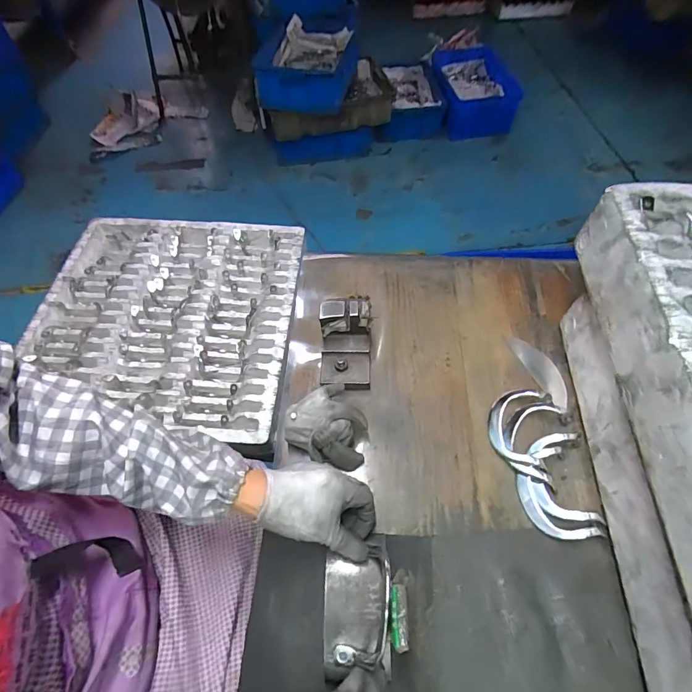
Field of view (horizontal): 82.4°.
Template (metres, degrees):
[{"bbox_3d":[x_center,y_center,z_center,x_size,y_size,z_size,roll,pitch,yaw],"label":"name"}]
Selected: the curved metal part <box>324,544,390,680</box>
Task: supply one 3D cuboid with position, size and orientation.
[{"bbox_3d":[0.008,0.243,0.358,0.058,0.017,0.090,1,59,2],"label":"curved metal part"}]

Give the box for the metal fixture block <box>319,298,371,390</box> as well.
[{"bbox_3d":[-0.001,-0.002,0.494,0.063,0.076,0.092,1,59,2],"label":"metal fixture block"}]

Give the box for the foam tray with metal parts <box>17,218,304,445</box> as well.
[{"bbox_3d":[-0.379,-0.070,0.862,0.529,0.046,0.521,3,59,3],"label":"foam tray with metal parts"}]

